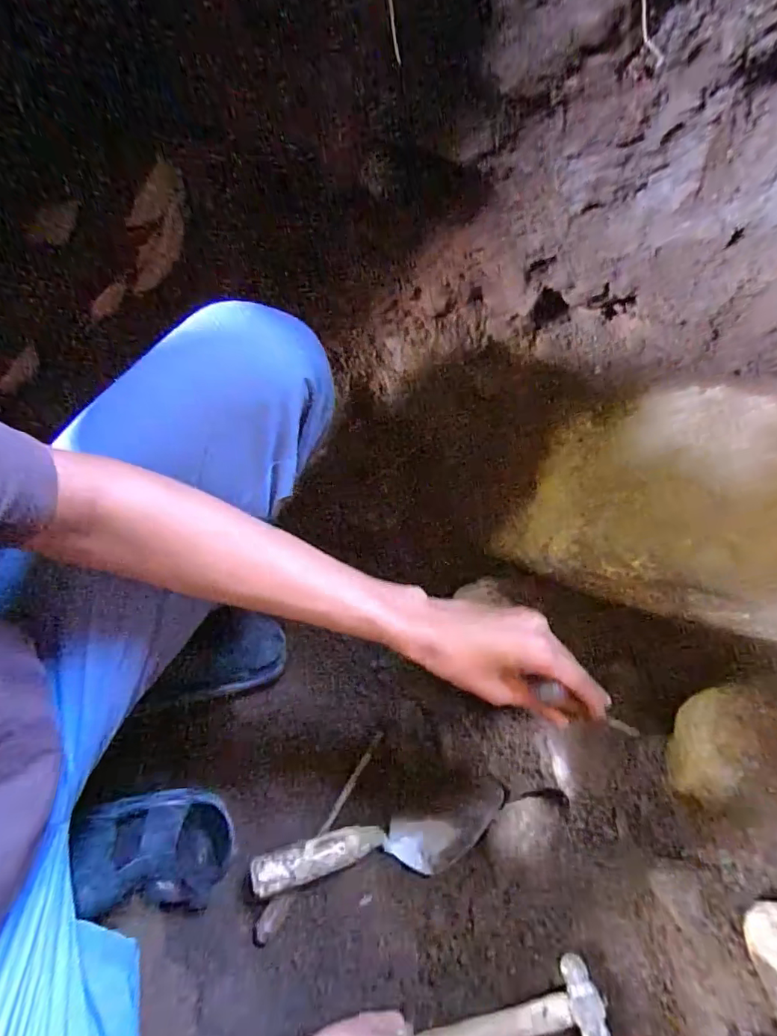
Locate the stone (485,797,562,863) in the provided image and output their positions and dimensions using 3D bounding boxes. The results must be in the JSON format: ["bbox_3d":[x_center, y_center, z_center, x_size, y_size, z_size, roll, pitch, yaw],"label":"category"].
[{"bbox_3d":[0.142,0.327,0.532,0.083,0.033,0.046,-25,74,-9],"label":"stone"}]

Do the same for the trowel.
[{"bbox_3d":[-0.004,0.349,0.546,0.280,0.061,0.071,1,70,-25],"label":"trowel"}]

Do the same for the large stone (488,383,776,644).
[{"bbox_3d":[0.288,-0.010,0.494,0.140,0.327,0.204,29,78,-36],"label":"large stone"}]

